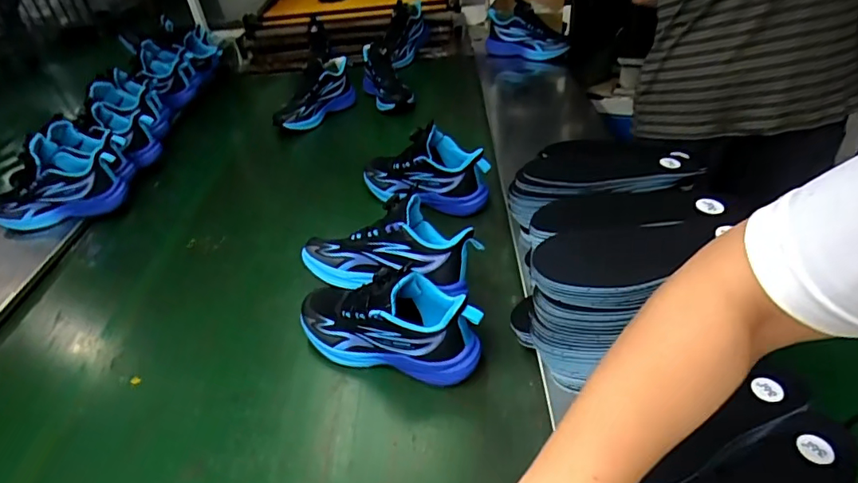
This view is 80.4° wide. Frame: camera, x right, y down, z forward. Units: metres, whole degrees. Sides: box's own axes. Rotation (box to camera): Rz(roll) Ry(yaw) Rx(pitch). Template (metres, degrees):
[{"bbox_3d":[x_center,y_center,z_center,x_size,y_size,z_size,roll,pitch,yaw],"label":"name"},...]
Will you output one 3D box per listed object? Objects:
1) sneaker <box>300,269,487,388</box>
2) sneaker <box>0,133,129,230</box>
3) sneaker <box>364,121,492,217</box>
[{"bbox_3d":[-0.049,0.093,0.641,0.240,0.133,0.102,8,40,16],"label":"sneaker"},{"bbox_3d":[-0.676,-0.105,0.913,0.214,0.151,0.082,-8,37,-9],"label":"sneaker"},{"bbox_3d":[-0.011,-0.124,0.881,0.235,0.130,0.087,9,38,14],"label":"sneaker"}]

